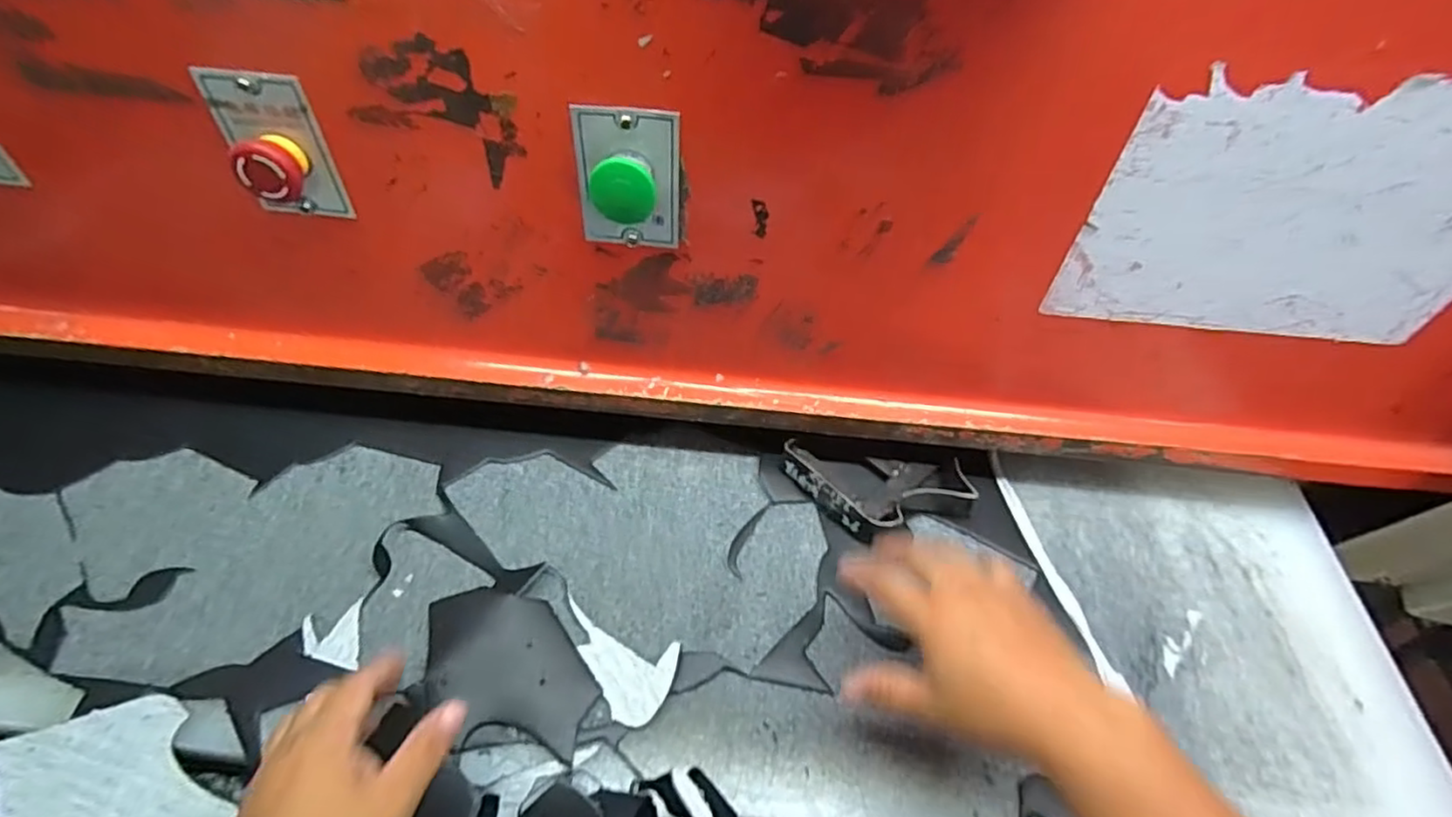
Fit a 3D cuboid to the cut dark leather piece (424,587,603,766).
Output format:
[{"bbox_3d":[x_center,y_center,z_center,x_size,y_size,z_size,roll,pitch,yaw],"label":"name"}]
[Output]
[{"bbox_3d":[-0.146,0.173,0.447,0.088,0.006,0.133,-30,59,-26],"label":"cut dark leather piece"}]

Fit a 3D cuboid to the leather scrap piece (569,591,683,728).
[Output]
[{"bbox_3d":[-0.079,0.173,0.456,0.089,0.004,0.056,18,56,17],"label":"leather scrap piece"}]

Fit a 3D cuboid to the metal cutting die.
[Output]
[{"bbox_3d":[0.123,0.070,0.540,0.148,0.036,0.070,3,51,-2],"label":"metal cutting die"}]

